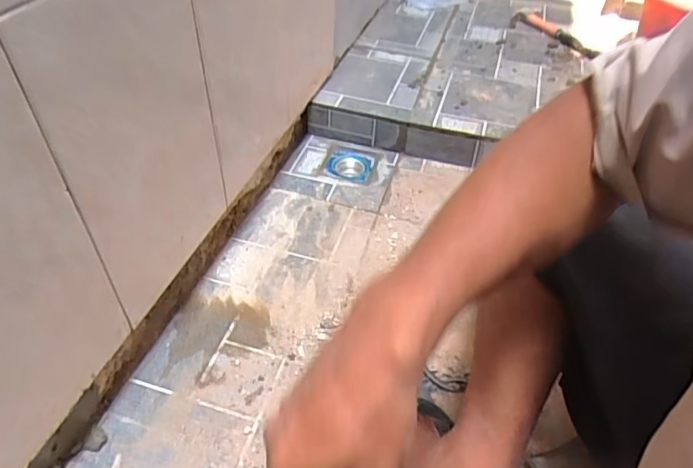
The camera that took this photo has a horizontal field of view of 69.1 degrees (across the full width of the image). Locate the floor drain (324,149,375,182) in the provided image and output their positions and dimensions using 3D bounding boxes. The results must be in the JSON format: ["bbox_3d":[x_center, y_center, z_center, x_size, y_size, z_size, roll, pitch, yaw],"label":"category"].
[{"bbox_3d":[0.007,-0.142,1.071,0.096,0.019,0.094,9,40,2],"label":"floor drain"}]

